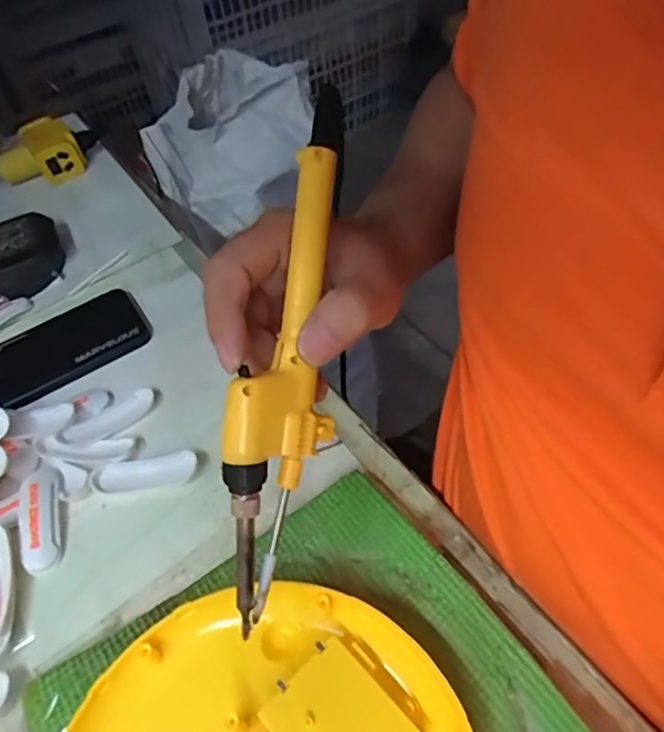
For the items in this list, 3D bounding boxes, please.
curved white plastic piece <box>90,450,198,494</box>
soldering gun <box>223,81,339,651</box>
[{"bbox_3d":[-0.125,0.072,0.378,0.068,0.009,0.024,-12,49,-6],"label":"curved white plastic piece"},{"bbox_3d":[-0.018,-0.004,0.244,0.035,0.035,0.229,8,85,12],"label":"soldering gun"}]

